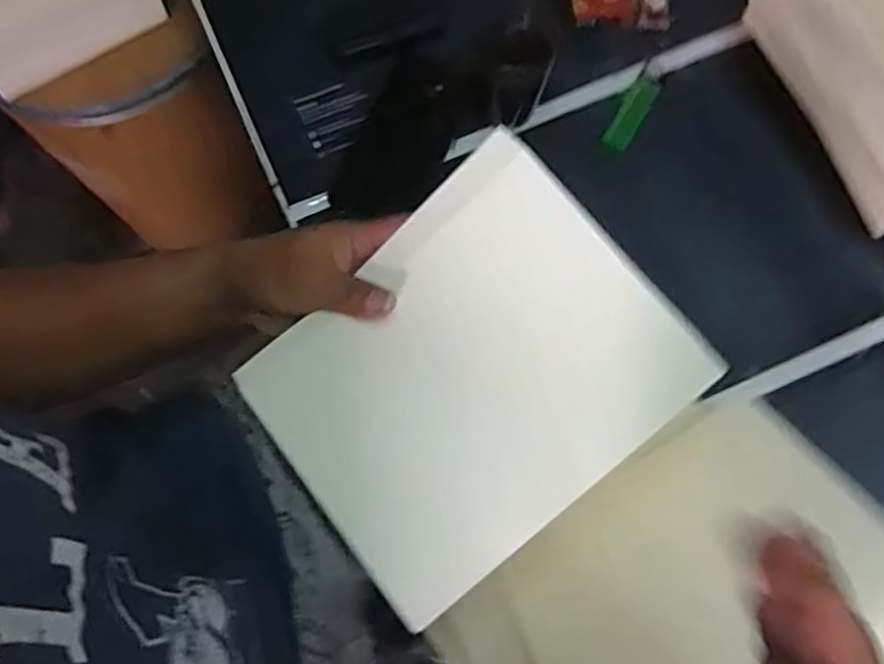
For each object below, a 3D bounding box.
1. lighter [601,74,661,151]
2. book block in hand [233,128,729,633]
[{"bbox_3d":[0.160,-0.187,0.599,0.024,0.011,0.072,31,79,7],"label":"lighter"},{"bbox_3d":[0.014,0.025,0.391,0.212,0.020,0.178,-41,79,5],"label":"book block in hand"}]

